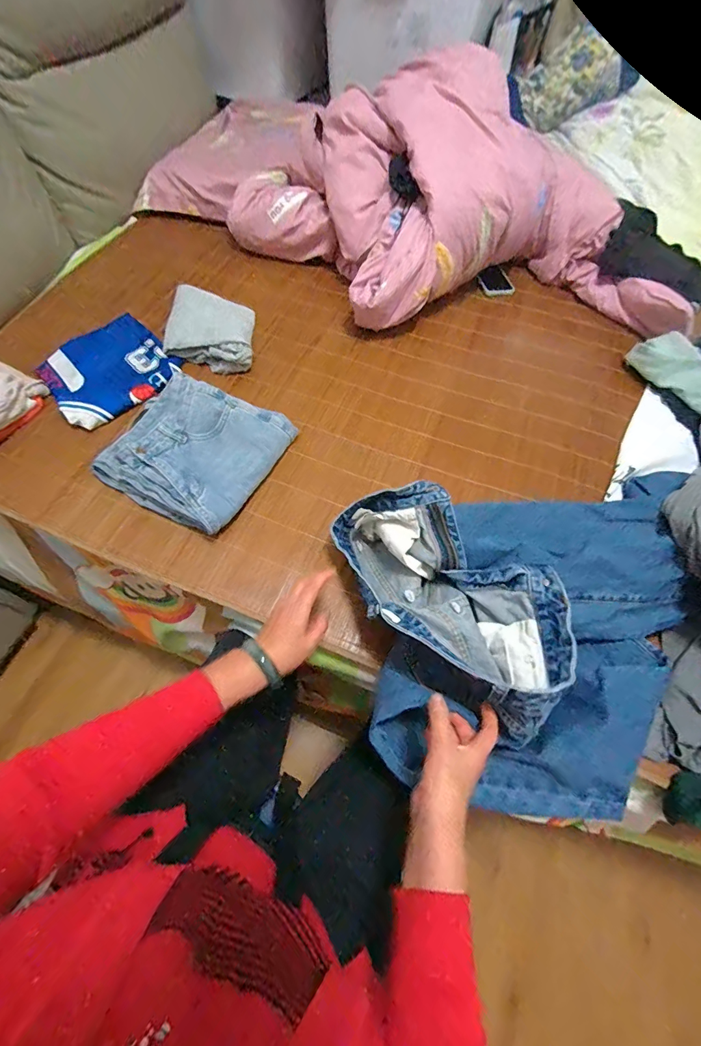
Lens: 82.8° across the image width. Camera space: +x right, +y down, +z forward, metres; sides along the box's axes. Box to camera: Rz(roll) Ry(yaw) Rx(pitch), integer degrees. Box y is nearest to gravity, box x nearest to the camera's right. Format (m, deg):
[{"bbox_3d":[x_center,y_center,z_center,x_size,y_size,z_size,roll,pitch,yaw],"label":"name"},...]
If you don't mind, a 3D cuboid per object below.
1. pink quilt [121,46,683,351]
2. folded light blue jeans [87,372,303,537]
[{"bbox_3d":[0.162,-0.674,0.854,1.142,0.272,0.558,34,65,14],"label":"pink quilt"},{"bbox_3d":[-0.267,-0.129,0.686,0.261,0.076,0.245,25,64,10],"label":"folded light blue jeans"}]

